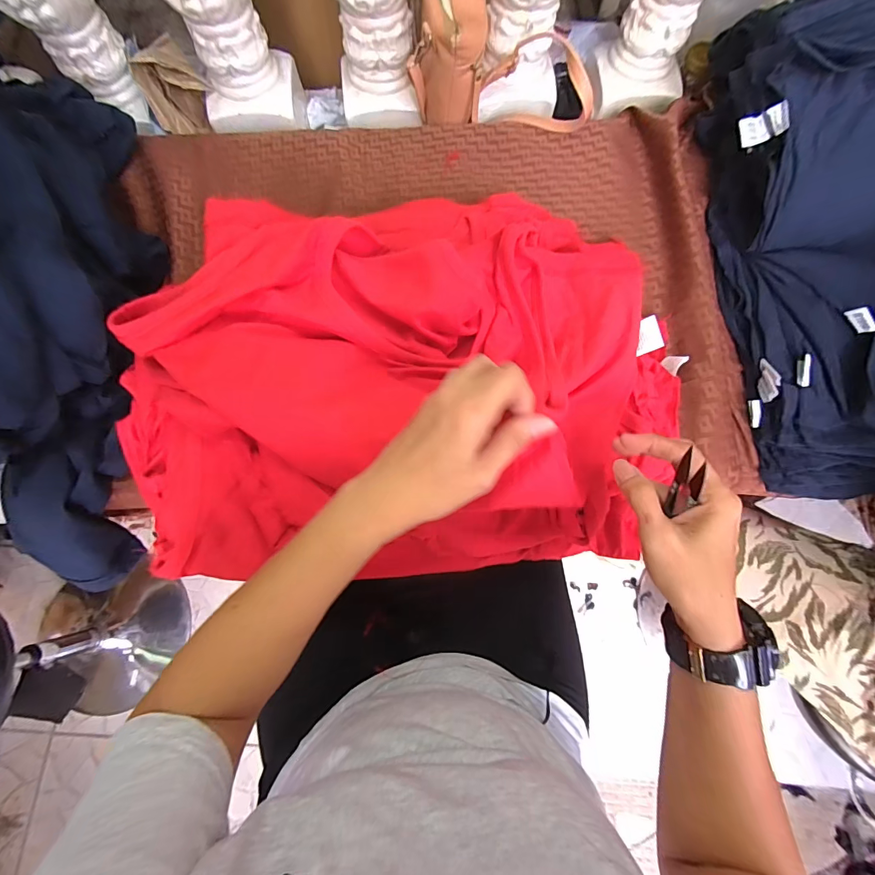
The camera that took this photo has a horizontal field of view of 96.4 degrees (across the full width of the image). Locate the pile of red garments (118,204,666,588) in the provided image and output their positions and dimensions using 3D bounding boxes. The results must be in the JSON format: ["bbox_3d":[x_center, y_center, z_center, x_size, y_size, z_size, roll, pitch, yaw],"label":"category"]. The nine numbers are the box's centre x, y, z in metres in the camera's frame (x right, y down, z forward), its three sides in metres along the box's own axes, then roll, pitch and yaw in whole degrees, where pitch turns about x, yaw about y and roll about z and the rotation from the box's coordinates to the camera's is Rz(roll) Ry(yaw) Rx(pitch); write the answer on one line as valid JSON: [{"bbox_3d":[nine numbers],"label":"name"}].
[{"bbox_3d":[-0.015,-0.065,0.392,0.553,0.143,0.374,-5,76,-1],"label":"pile of red garments"}]

